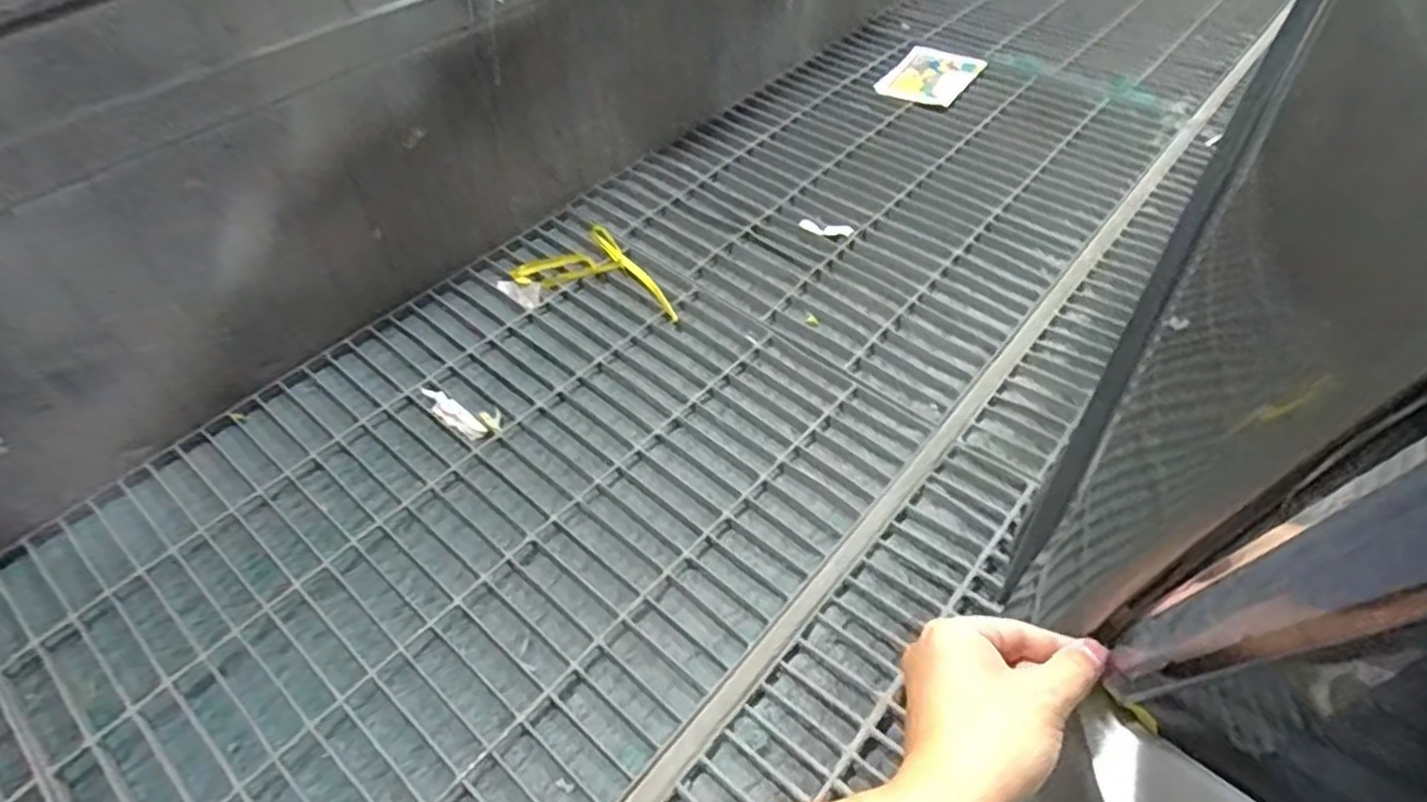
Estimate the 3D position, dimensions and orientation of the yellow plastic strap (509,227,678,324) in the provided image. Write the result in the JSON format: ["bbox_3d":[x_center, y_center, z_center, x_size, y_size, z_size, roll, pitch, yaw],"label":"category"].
[{"bbox_3d":[-0.224,-0.227,1.392,0.212,0.032,0.291,-33,56,-24],"label":"yellow plastic strap"}]

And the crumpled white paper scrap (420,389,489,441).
[{"bbox_3d":[-0.439,0.019,1.218,0.150,0.014,0.036,32,57,25],"label":"crumpled white paper scrap"}]

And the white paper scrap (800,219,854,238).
[{"bbox_3d":[0.237,-0.364,1.538,0.111,0.020,0.036,15,52,14],"label":"white paper scrap"}]

